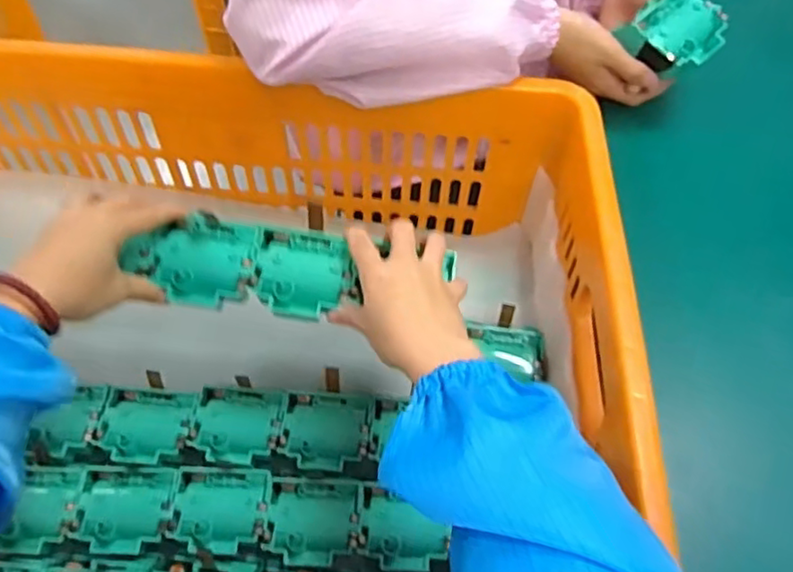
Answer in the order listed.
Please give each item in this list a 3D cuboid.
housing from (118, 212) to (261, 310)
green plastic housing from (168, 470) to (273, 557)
[{"bbox_3d":[-0.146,-0.021,0.474,0.089,0.032,0.061,4,56,1],"label":"housing"},{"bbox_3d":[-0.140,0.180,0.513,0.073,0.022,0.061,2,56,-1],"label":"green plastic housing"}]

